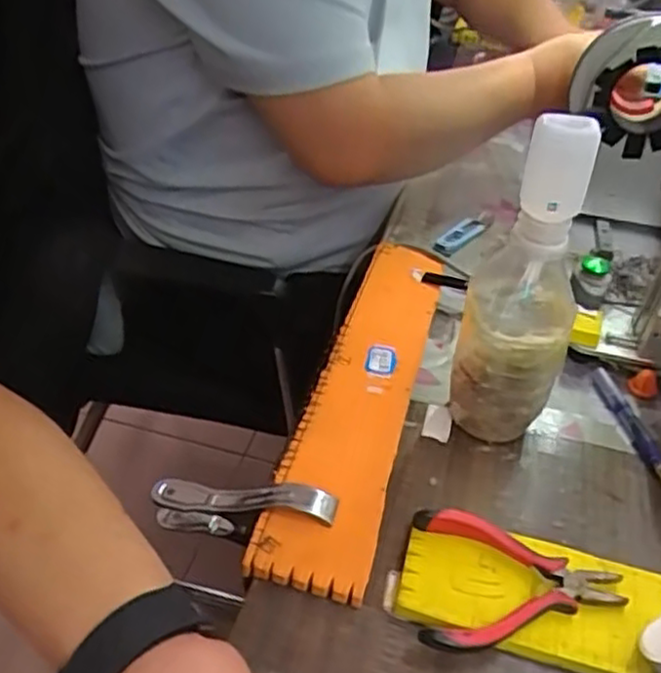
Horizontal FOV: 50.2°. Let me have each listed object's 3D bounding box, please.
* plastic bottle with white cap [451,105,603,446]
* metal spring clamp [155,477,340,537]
[{"bbox_3d":[0.124,-0.030,0.444,0.067,0.221,0.076,16,41,12],"label":"plastic bottle with white cap"},{"bbox_3d":[-0.052,0.108,0.434,0.113,0.045,0.023,-5,38,17],"label":"metal spring clamp"}]

